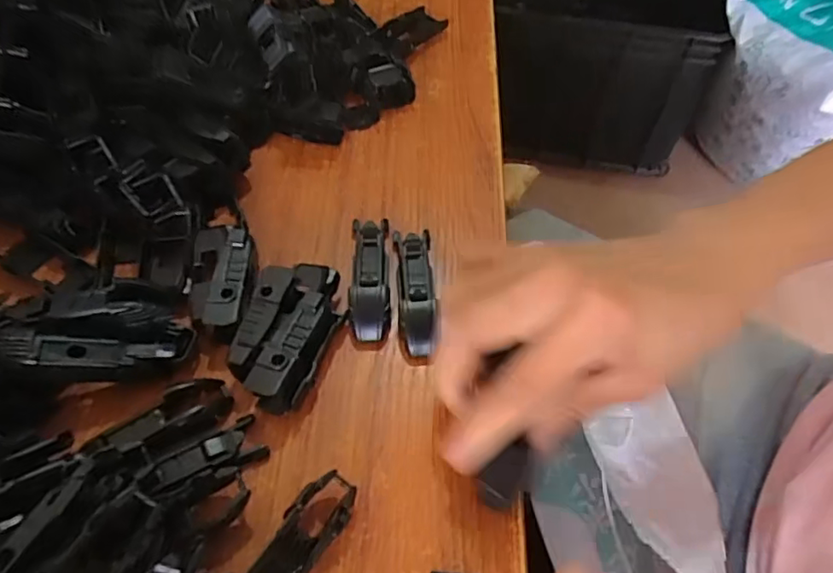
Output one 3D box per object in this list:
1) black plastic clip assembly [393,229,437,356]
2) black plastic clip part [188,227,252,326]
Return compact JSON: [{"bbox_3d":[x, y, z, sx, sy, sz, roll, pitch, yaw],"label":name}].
[{"bbox_3d":[0.000,-0.001,0.295,0.018,0.013,0.069,-4,56,-3],"label":"black plastic clip assembly"},{"bbox_3d":[-0.094,-0.005,0.281,0.029,0.010,0.054,0,56,0],"label":"black plastic clip part"}]

